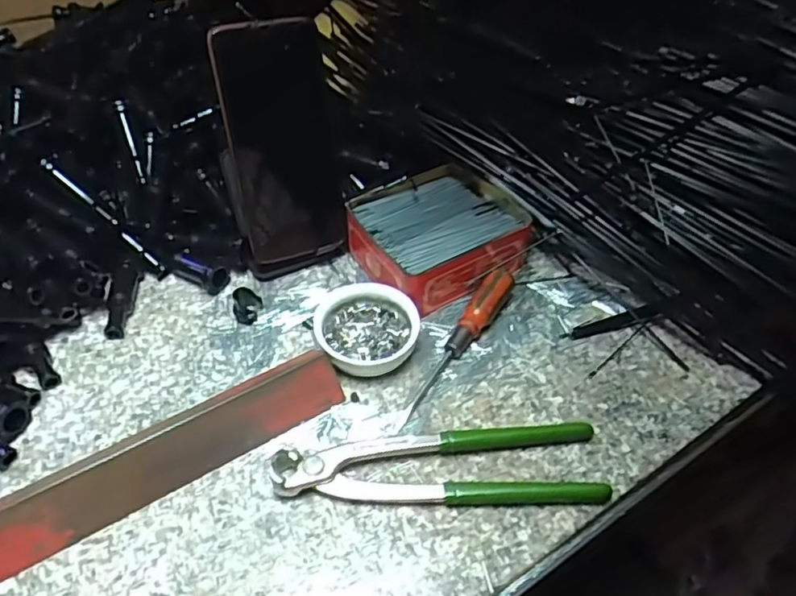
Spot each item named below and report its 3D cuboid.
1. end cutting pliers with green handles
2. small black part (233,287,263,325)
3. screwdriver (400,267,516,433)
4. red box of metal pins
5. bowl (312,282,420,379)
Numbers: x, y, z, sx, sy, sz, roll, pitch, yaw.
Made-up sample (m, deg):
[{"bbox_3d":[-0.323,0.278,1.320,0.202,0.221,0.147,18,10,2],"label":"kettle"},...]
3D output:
[{"bbox_3d":[0.025,0.099,0.380,0.198,0.017,0.055,-1,47,-2],"label":"end cutting pliers with green handles"},{"bbox_3d":[-0.111,0.005,0.456,0.021,0.020,0.019,-14,49,-13],"label":"small black part"},{"bbox_3d":[0.044,0.032,0.432,0.020,0.023,0.141,24,51,20],"label":"screwdriver"},{"bbox_3d":[0.032,-0.050,0.490,0.126,0.044,0.110,-27,53,-23],"label":"red box of metal pins"},{"bbox_3d":[-0.022,0.020,0.439,0.071,0.027,0.072,0,47,0],"label":"bowl"}]

